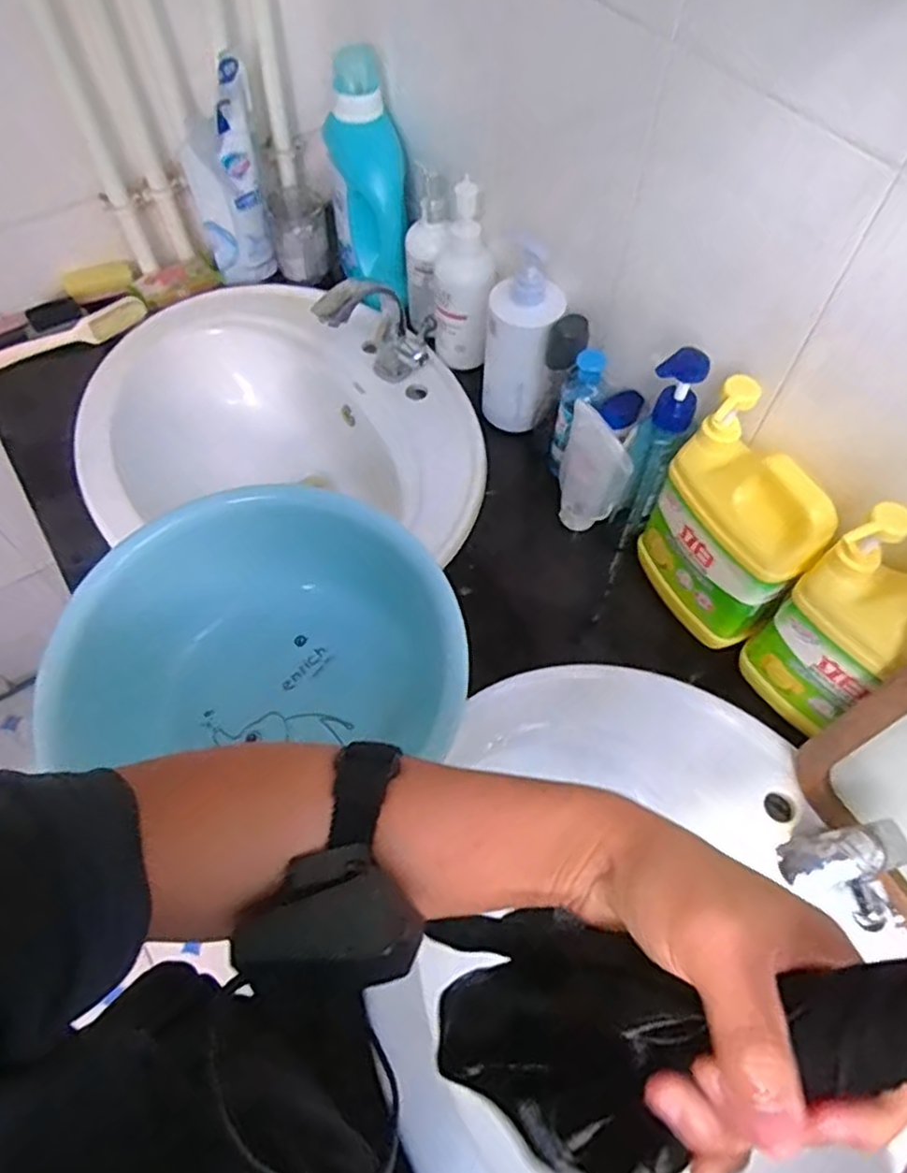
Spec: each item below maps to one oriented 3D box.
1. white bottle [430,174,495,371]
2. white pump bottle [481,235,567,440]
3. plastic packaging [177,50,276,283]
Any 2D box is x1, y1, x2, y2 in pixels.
[{"bbox_3d":[0.010,-0.363,0.828,0.073,0.202,0.089,3,60,2],"label":"white bottle"},{"bbox_3d":[0.075,-0.267,0.772,0.070,0.204,0.065,19,62,11],"label":"white pump bottle"},{"bbox_3d":[-0.292,-0.529,0.904,0.101,0.223,0.074,-14,61,-8],"label":"plastic packaging"}]

